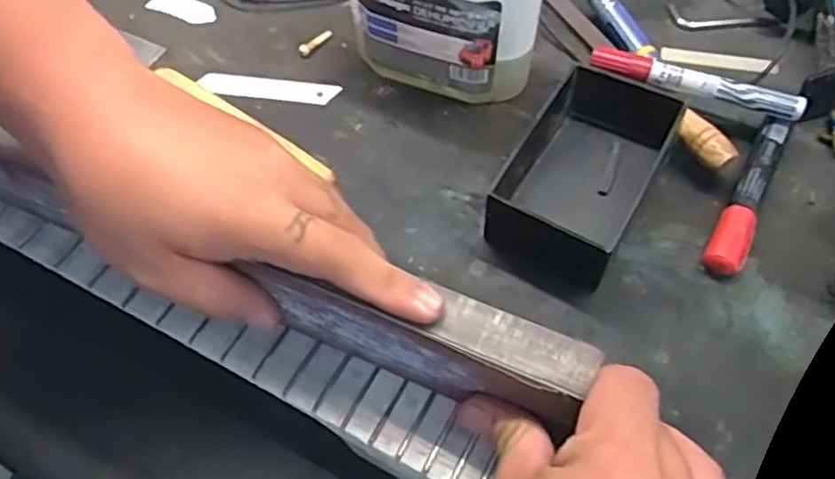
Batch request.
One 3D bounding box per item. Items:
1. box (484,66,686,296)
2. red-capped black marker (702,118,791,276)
[{"bbox_3d":[0.097,-0.041,0.423,0.080,0.042,0.138,26,59,19],"label":"box"},{"bbox_3d":[0.200,-0.028,0.423,0.021,0.024,0.115,25,59,18],"label":"red-capped black marker"}]

